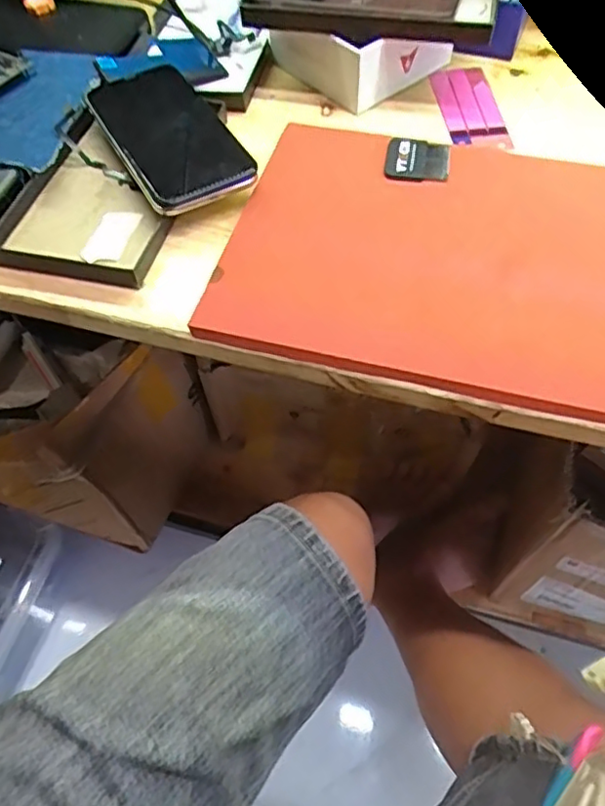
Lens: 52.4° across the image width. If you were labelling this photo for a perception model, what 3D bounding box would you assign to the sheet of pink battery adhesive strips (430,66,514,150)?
[{"bbox_3d":[0.122,-0.218,0.452,0.041,0.004,0.098,-5,58,-1],"label":"sheet of pink battery adhesive strips"}]

